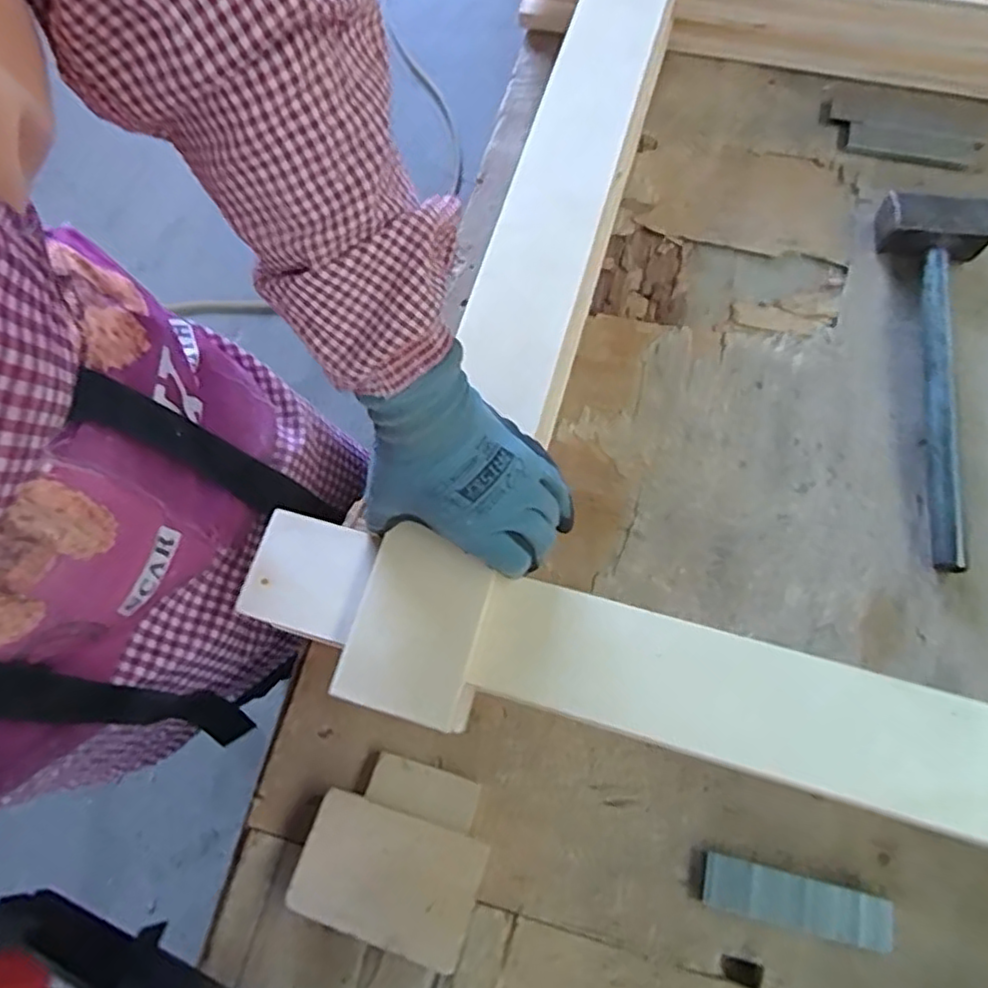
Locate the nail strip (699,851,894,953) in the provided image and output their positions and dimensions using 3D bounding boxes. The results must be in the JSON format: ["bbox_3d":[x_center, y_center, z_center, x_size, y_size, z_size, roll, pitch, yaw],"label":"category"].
[{"bbox_3d":[0.179,0.242,0.397,0.107,0.012,0.027,12,71,7],"label":"nail strip"}]

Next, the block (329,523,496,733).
[{"bbox_3d":[-0.045,0.076,0.389,0.073,0.008,0.102,16,71,8],"label":"block"}]

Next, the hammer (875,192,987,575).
[{"bbox_3d":[0.346,-0.096,0.510,0.077,0.037,0.314,5,70,5],"label":"hammer"}]

